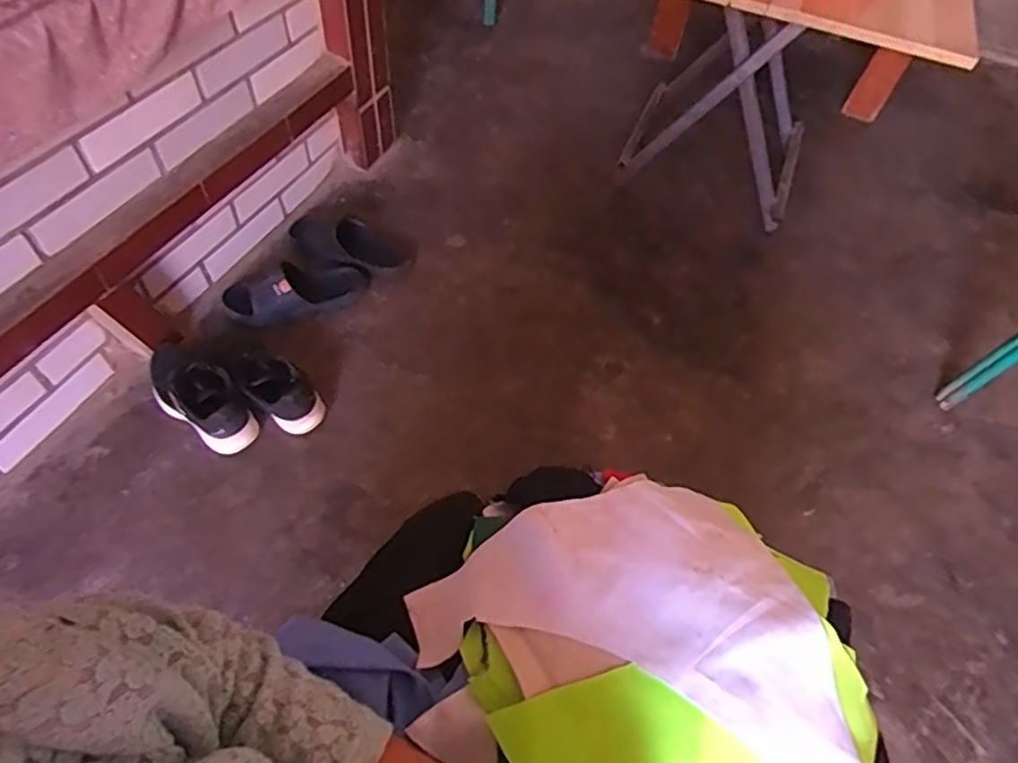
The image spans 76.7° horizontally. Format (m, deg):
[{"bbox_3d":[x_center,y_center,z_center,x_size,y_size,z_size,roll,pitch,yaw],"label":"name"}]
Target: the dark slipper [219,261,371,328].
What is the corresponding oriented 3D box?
[{"bbox_3d":[-0.426,-0.182,1.299,0.288,0.068,0.113,-15,58,-14],"label":"dark slipper"}]

